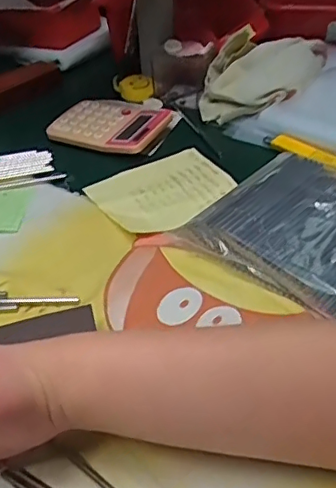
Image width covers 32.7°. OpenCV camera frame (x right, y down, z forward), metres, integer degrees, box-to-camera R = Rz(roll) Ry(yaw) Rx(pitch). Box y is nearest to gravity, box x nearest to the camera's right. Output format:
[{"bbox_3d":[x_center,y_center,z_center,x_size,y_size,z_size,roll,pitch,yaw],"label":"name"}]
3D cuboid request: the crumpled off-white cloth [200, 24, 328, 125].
[{"bbox_3d":[0.099,-0.174,0.608,0.110,0.062,0.118,13,42,18],"label":"crumpled off-white cloth"}]

